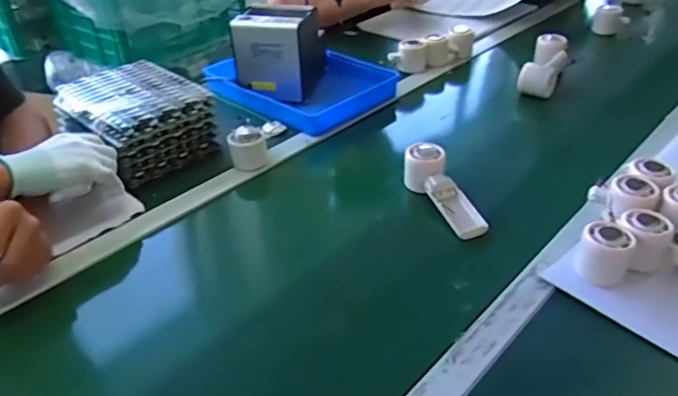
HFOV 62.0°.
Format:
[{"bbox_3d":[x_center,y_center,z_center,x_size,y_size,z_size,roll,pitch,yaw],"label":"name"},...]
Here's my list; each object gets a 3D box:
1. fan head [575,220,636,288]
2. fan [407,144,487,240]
[{"bbox_3d":[0.302,0.062,0.639,0.053,0.055,0.056,18,40,27],"label":"fan head"},{"bbox_3d":[0.148,-0.015,0.771,0.058,0.057,0.161,-17,39,-23],"label":"fan"}]

